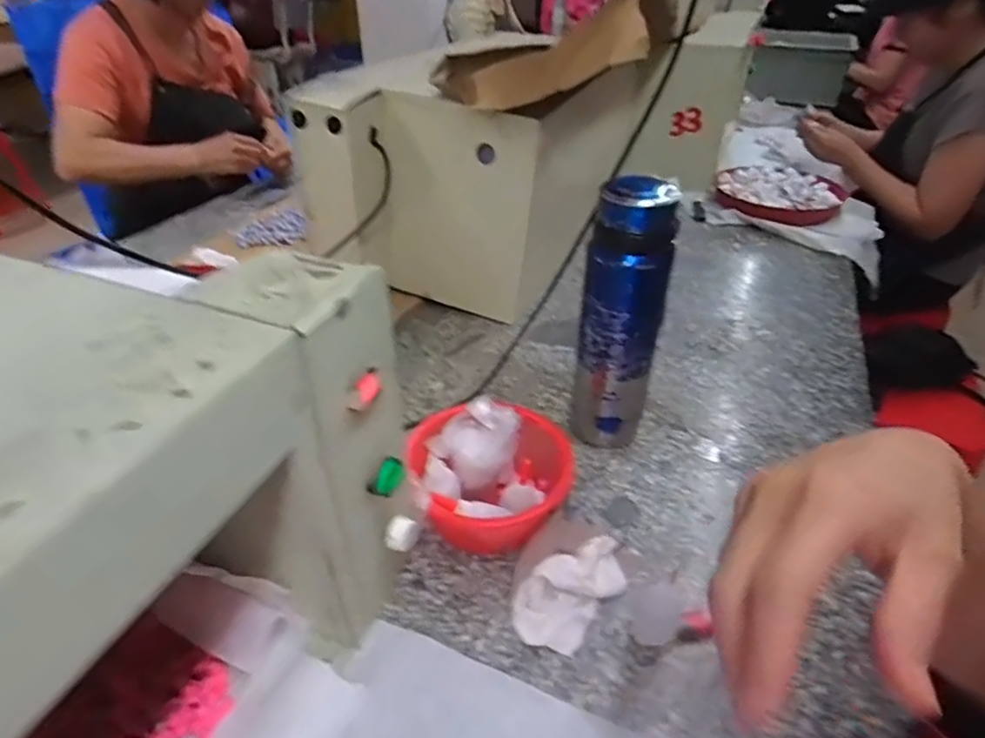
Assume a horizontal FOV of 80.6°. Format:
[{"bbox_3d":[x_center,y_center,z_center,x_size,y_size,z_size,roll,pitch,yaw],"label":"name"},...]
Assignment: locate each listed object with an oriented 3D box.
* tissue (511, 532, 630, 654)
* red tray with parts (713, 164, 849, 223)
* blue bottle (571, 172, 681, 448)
[{"bbox_3d":[0.065,0.178,0.475,0.057,0.034,0.103,30,46,32],"label":"tissue"},{"bbox_3d":[0.562,-0.346,1.152,0.241,0.054,0.231,17,40,21],"label":"red tray with parts"},{"bbox_3d":[0.126,-0.043,0.575,0.077,0.274,0.069,11,39,13],"label":"blue bottle"}]

